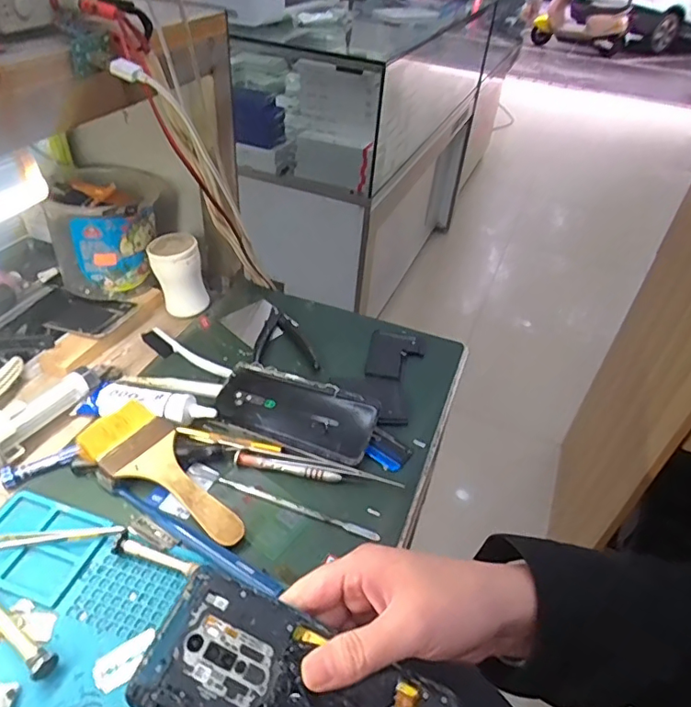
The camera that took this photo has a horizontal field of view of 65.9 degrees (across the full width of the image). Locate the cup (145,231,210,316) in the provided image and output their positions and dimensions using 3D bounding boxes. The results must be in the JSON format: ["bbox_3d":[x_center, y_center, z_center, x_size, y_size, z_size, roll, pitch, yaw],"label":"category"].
[{"bbox_3d":[-0.190,-0.089,0.612,0.058,0.082,0.048,-12,44,-20],"label":"cup"}]

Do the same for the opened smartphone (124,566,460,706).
[{"bbox_3d":[-0.025,0.177,0.273,0.156,0.004,0.071,25,58,6],"label":"opened smartphone"}]

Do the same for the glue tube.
[{"bbox_3d":[-0.183,0.047,0.499,0.126,0.022,0.037,12,41,8],"label":"glue tube"}]

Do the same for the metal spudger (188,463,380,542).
[{"bbox_3d":[-0.055,0.124,0.447,0.173,0.007,0.011,18,42,14],"label":"metal spudger"}]

